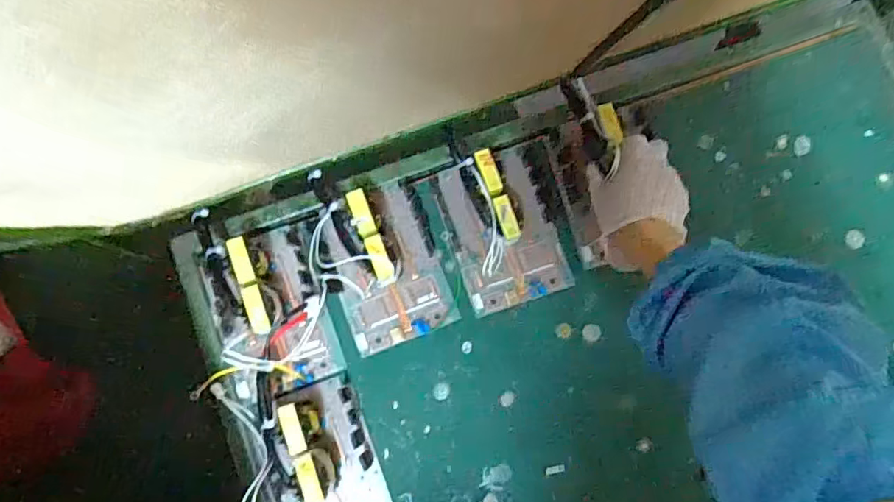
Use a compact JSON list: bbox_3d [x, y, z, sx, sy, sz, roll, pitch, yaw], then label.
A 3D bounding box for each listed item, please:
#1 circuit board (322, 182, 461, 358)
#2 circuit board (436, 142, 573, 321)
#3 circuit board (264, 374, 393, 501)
[{"bbox_3d":[-0.065,0.009,0.567,0.114,0.053,0.171,-18,81,-4],"label":"circuit board"},{"bbox_3d":[0.068,-0.030,0.576,0.121,0.056,0.166,-12,81,-4],"label":"circuit board"},{"bbox_3d":[-0.121,0.219,0.532,0.108,0.055,0.173,-19,81,-5],"label":"circuit board"}]

